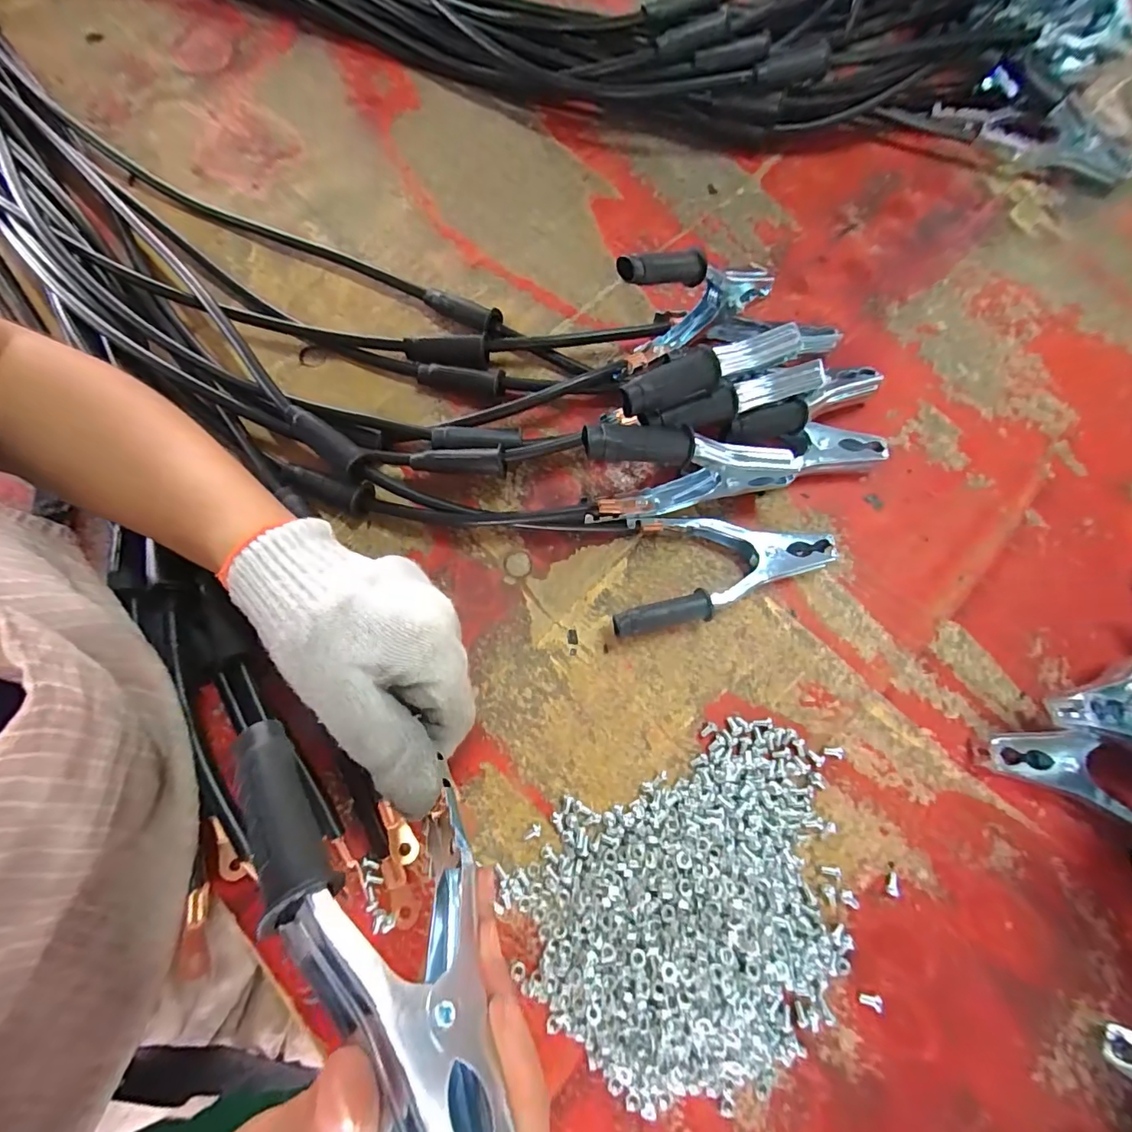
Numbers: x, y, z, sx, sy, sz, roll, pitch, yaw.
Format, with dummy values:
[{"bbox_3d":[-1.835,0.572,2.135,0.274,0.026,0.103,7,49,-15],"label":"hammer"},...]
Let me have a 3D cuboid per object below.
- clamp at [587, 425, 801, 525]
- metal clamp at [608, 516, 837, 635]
[{"bbox_3d":[0.079,-0.058,0.304,0.137,0.093,0.026,-9,74,-5],"label":"clamp"},{"bbox_3d":[0.100,-0.003,0.324,0.153,0.024,0.073,-10,74,-5],"label":"metal clamp"}]

